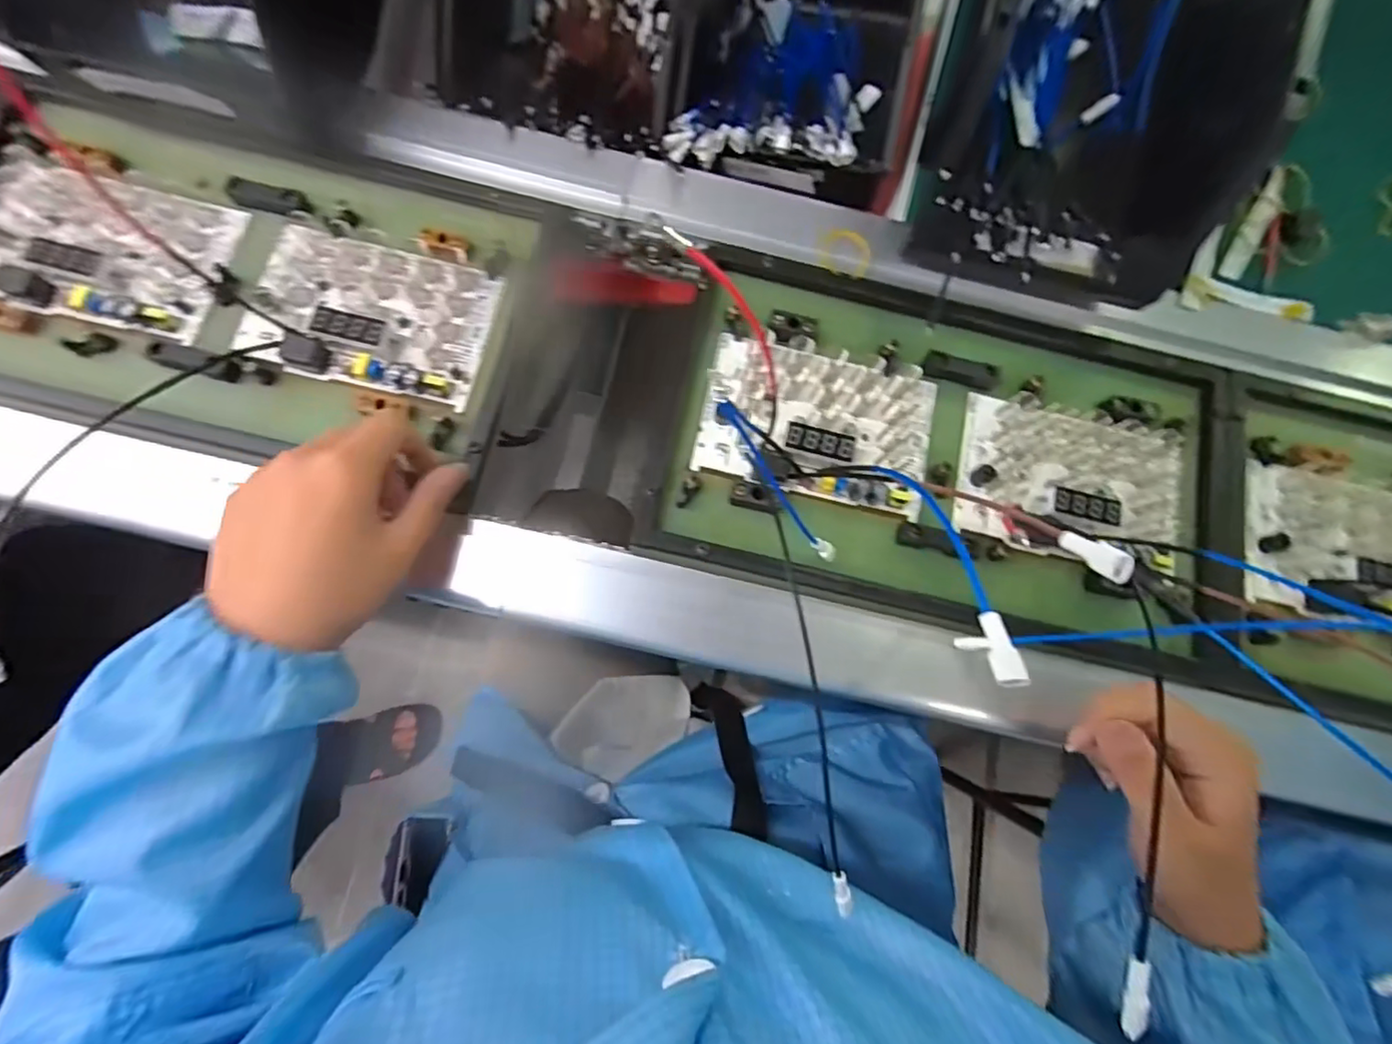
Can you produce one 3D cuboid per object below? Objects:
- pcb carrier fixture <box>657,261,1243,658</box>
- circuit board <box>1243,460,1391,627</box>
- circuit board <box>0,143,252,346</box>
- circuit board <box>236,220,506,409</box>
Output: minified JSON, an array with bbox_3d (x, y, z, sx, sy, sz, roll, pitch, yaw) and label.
[{"bbox_3d":[0.155,-0.047,0.353,0.321,0.034,0.183,11,76,1],"label":"pcb carrier fixture"},{"bbox_3d":[0.407,0.020,0.358,0.146,0.016,0.088,14,76,1],"label":"circuit board"},{"bbox_3d":[-0.343,-0.159,0.347,0.134,0.015,0.088,12,76,1],"label":"circuit board"},{"bbox_3d":[-0.190,-0.122,0.354,0.132,0.023,0.084,12,76,1],"label":"circuit board"}]

